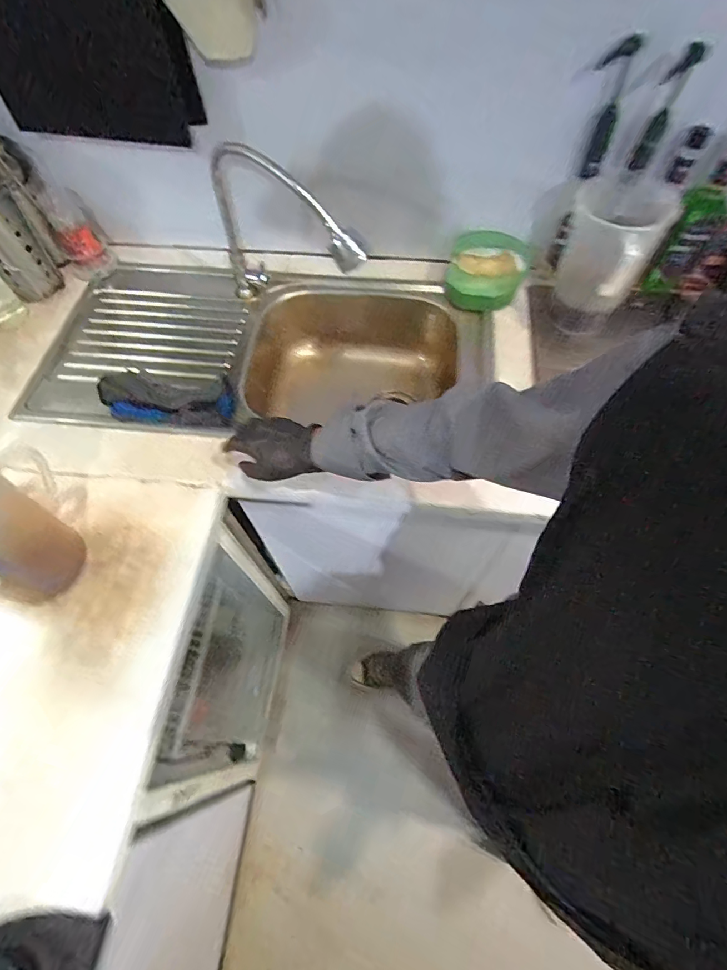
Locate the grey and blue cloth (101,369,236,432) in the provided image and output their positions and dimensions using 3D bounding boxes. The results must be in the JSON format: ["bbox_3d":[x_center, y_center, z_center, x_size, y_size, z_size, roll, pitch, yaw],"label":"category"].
[{"bbox_3d":[-0.357,-0.155,0.797,0.246,0.020,0.117,1,61,2],"label":"grey and blue cloth"}]

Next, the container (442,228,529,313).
[{"bbox_3d":[0.251,-0.428,0.907,0.161,0.081,0.160,16,62,10],"label":"container"}]

